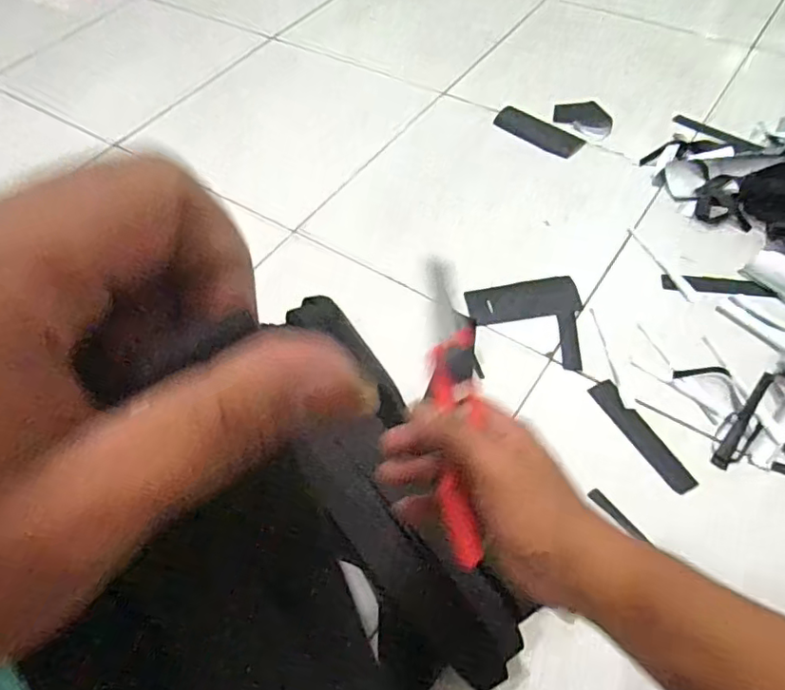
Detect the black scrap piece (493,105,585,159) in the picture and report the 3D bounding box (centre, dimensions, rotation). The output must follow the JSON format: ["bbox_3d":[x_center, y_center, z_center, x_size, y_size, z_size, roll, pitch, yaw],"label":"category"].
[{"bbox_3d":[0.231,-0.339,0.922,0.054,0.013,0.144,-41,62,-21],"label":"black scrap piece"}]

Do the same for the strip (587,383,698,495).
[{"bbox_3d":[0.265,0.096,0.621,0.029,0.005,0.139,-24,57,-12],"label":"strip"}]

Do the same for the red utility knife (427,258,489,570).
[{"bbox_3d":[0.038,0.031,0.341,0.028,0.015,0.181,-2,65,3],"label":"red utility knife"}]

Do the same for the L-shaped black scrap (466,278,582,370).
[{"bbox_3d":[0.170,-0.026,0.717,0.139,0.010,0.140,-9,55,-1],"label":"L-shaped black scrap"}]

